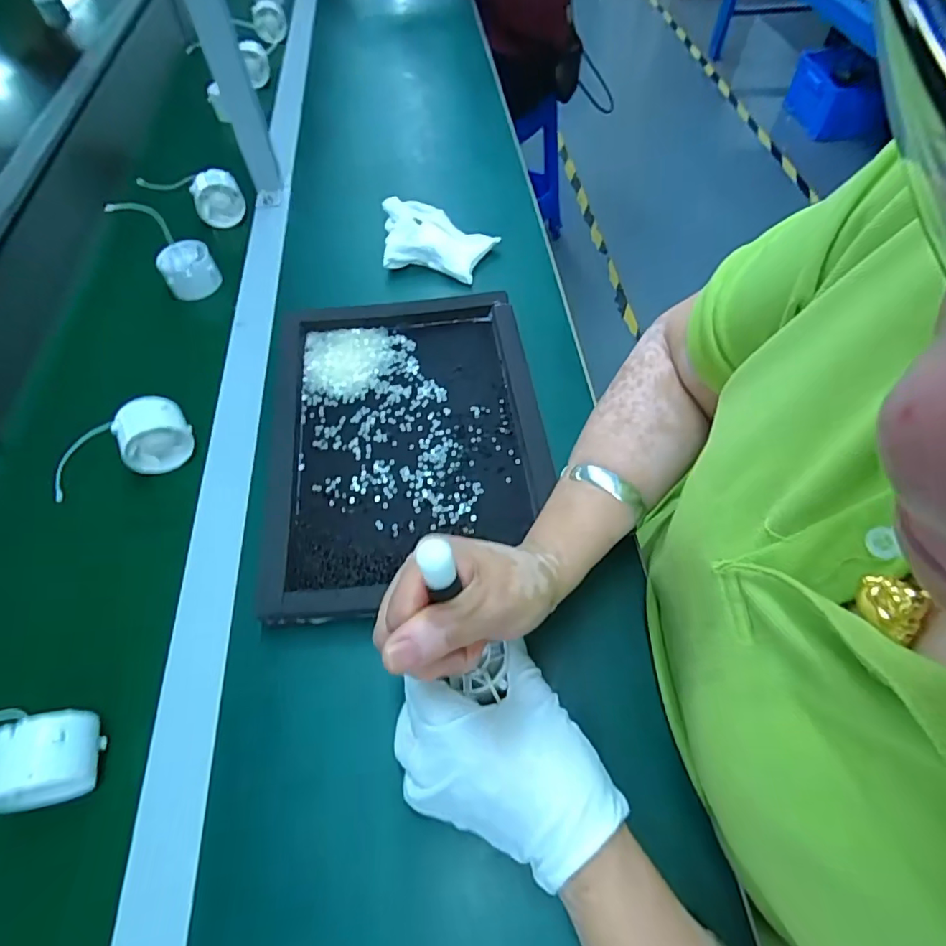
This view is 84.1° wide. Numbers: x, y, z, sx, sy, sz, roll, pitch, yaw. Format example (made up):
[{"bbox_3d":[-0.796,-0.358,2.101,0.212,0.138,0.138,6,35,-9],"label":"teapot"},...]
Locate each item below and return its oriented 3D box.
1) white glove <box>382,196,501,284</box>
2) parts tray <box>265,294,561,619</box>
[{"bbox_3d":[-0.042,-0.251,0.580,0.136,0.039,0.104,9,57,6],"label":"white glove"},{"bbox_3d":[-0.054,-0.035,0.428,0.218,0.022,0.286,-7,57,-5],"label":"parts tray"}]

